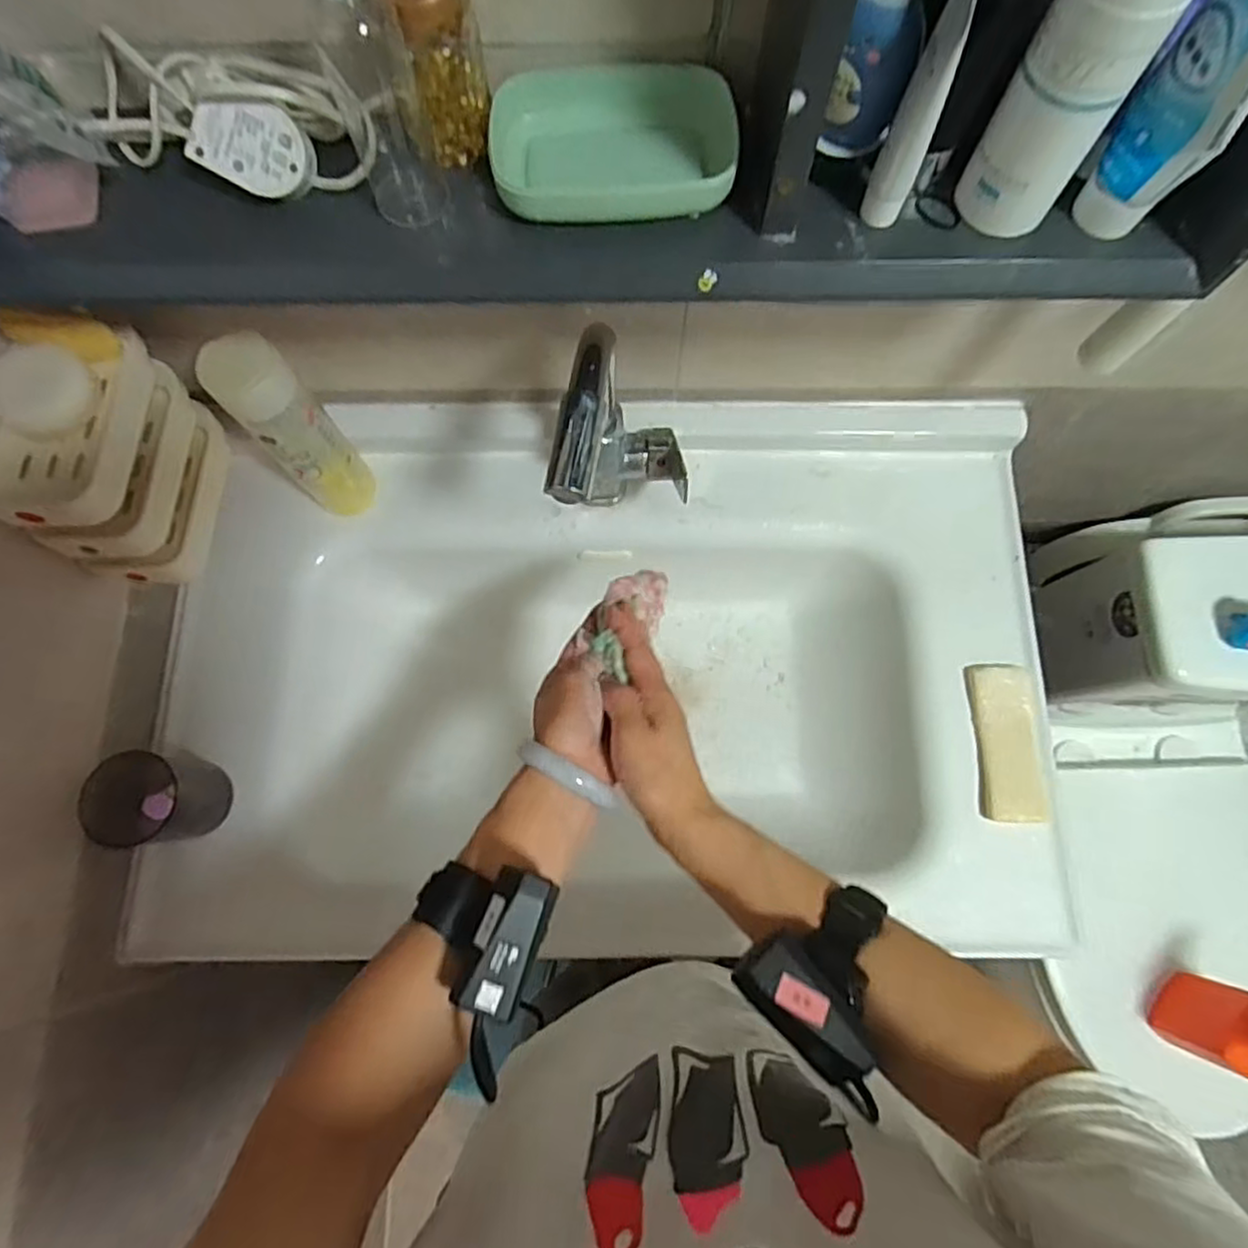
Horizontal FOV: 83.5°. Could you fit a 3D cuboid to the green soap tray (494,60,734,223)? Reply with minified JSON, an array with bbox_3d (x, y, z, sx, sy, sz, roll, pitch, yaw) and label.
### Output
[{"bbox_3d":[-0.005,-0.249,0.368,0.125,0.025,0.081,-4,75,0],"label":"green soap tray"}]

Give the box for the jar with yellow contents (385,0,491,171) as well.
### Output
[{"bbox_3d":[-0.087,-0.278,0.339,0.038,0.089,0.044,11,76,3],"label":"jar with yellow contents"}]

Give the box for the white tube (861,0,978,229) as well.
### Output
[{"bbox_3d":[0.135,-0.233,0.317,0.020,0.106,0.031,22,77,6],"label":"white tube"}]

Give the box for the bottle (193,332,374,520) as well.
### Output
[{"bbox_3d":[-0.275,-0.160,0.597,0.056,0.204,0.049,-39,78,-9],"label":"bottle"}]

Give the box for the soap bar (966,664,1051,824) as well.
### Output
[{"bbox_3d":[0.342,0.105,0.622,0.055,0.024,0.135,1,75,1],"label":"soap bar"}]

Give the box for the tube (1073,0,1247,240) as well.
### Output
[{"bbox_3d":[0.252,-0.230,0.296,0.036,0.147,0.047,-12,76,-3],"label":"tube"}]

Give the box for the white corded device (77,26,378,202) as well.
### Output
[{"bbox_3d":[-0.207,-0.259,0.361,0.158,0.039,0.065,9,76,3],"label":"white corded device"}]

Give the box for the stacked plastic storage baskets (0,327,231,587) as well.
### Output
[{"bbox_3d":[-0.382,-0.119,0.526,0.084,0.138,0.150,4,75,1],"label":"stacked plastic storage baskets"}]

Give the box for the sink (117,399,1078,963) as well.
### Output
[{"bbox_3d":[-0.016,0.053,0.696,0.787,0.174,0.501,-1,75,0],"label":"sink"}]

